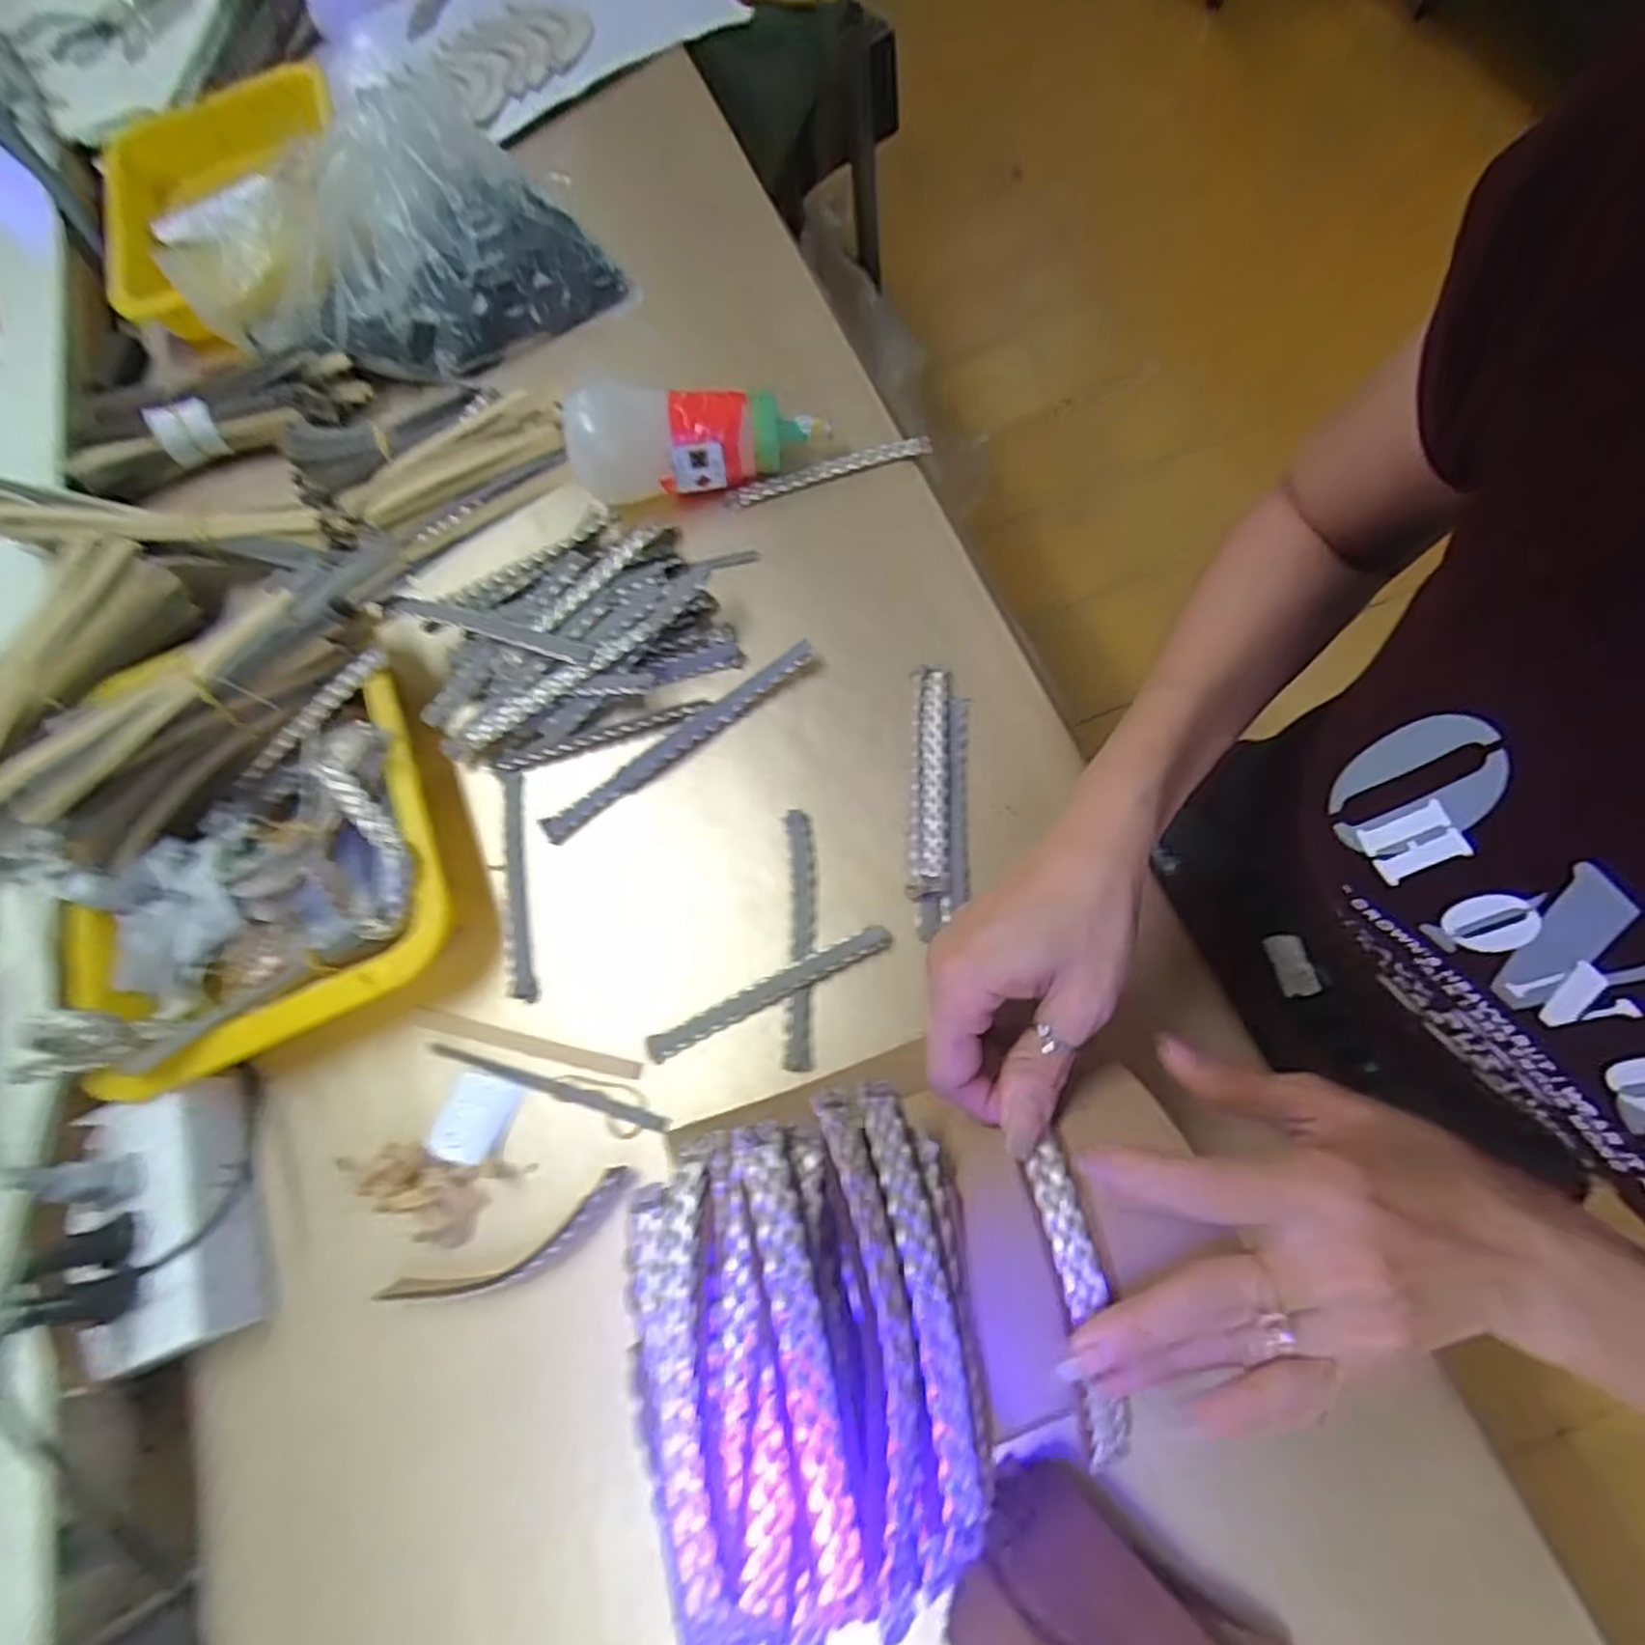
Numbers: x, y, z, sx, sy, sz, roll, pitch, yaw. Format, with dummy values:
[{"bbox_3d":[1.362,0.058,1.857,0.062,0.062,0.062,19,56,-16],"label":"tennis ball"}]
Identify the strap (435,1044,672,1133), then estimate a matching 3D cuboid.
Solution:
[{"bbox_3d":[-0.142,0.135,0.393,0.133,0.004,0.008,13,72,11],"label":"strap"}]

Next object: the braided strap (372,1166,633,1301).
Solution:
[{"bbox_3d":[-0.145,0.203,0.363,0.122,0.023,0.026,-27,69,-3],"label":"braided strap"}]

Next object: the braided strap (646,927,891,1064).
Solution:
[{"bbox_3d":[-0.028,0.086,0.392,0.133,0.009,0.014,-26,69,-3],"label":"braided strap"}]

